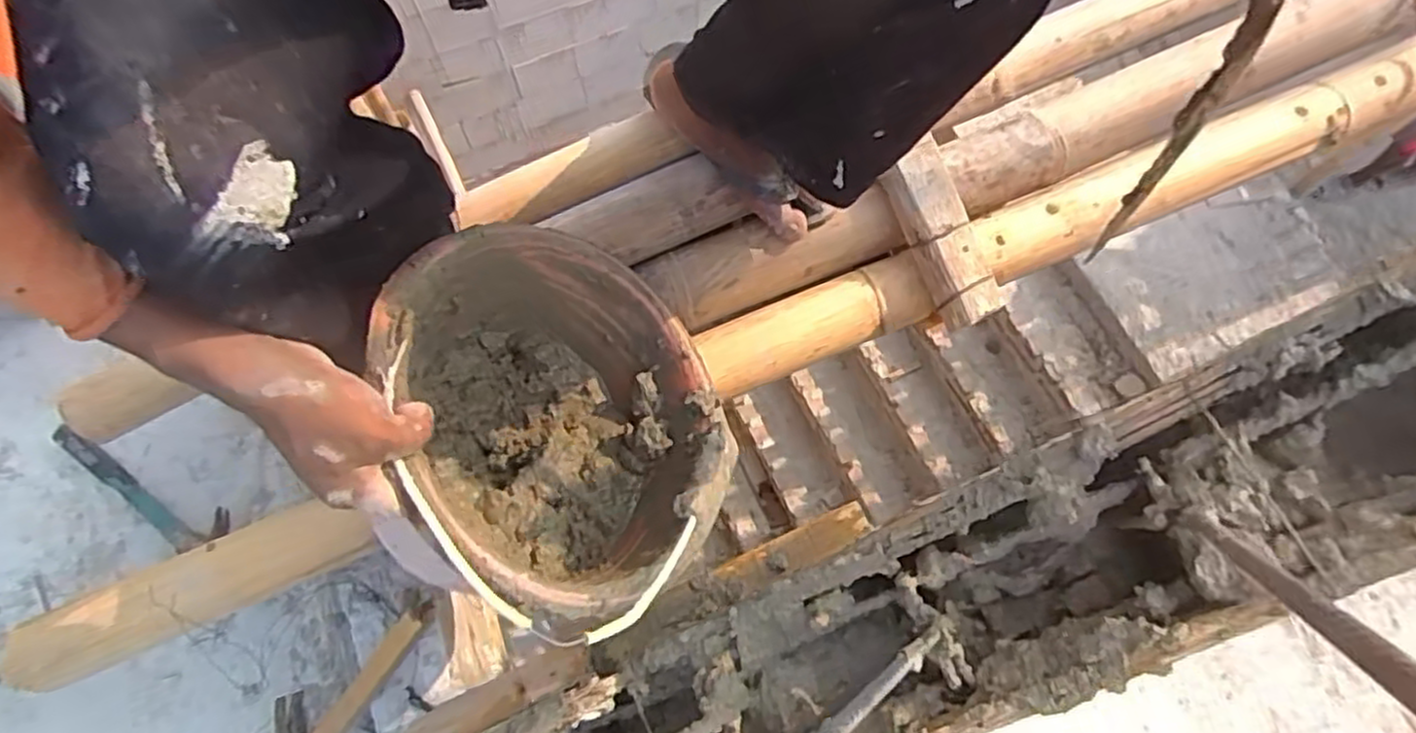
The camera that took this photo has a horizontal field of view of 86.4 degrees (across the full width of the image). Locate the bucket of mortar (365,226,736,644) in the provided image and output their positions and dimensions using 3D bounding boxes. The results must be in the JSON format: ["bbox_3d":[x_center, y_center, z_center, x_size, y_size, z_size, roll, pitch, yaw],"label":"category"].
[{"bbox_3d":[-0.156,0.054,0.588,0.283,0.218,0.298,24,47,-29],"label":"bucket of mortar"}]

